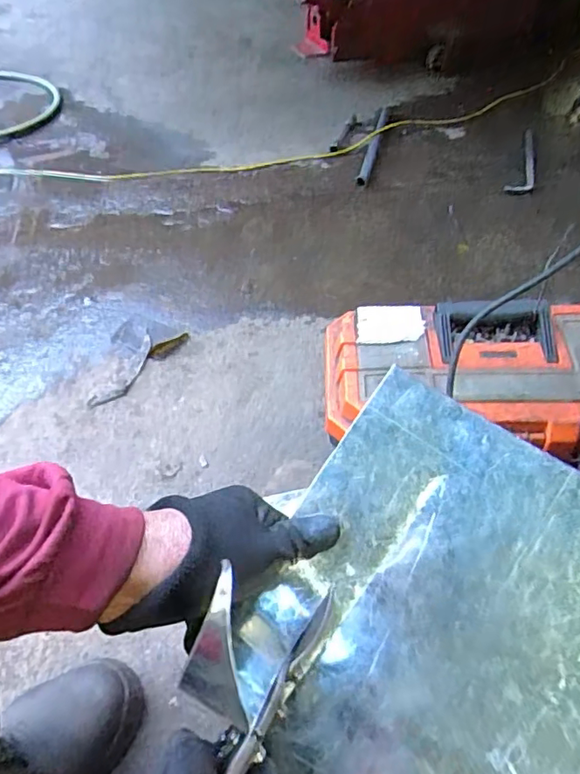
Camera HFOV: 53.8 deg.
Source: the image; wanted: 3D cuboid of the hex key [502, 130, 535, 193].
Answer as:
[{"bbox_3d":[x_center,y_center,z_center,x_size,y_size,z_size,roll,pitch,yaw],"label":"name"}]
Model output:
[{"bbox_3d":[0.523,-0.497,1.256,0.056,0.011,0.199,18,66,19],"label":"hex key"}]

